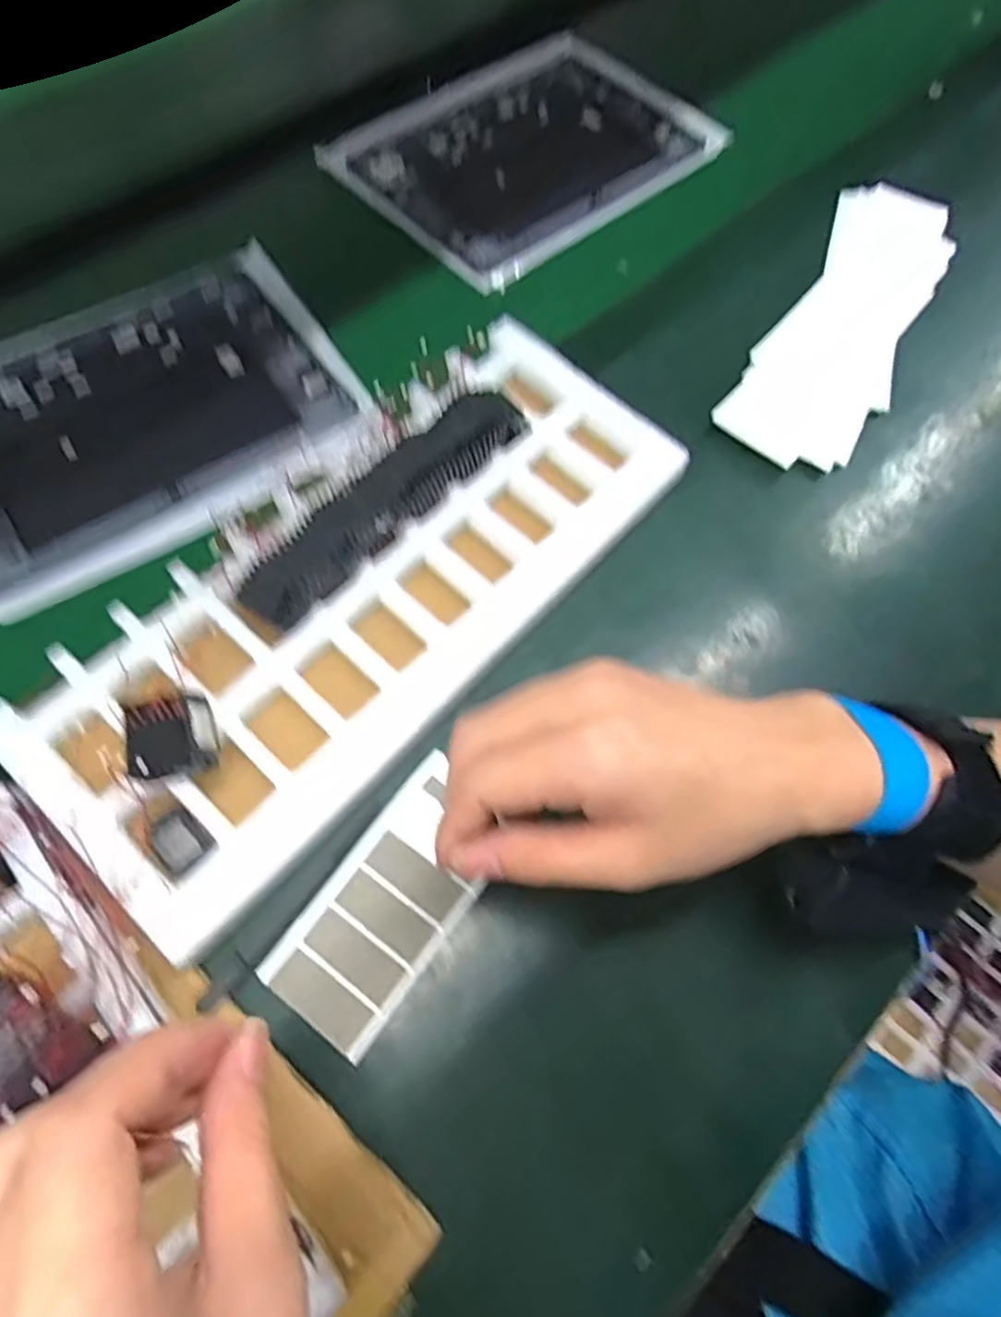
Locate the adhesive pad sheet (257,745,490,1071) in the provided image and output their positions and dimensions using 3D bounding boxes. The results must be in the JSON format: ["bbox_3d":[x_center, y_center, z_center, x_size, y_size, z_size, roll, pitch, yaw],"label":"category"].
[{"bbox_3d":[-0.051,0.113,0.331,0.058,0.008,0.122,36,73,8],"label":"adhesive pad sheet"}]

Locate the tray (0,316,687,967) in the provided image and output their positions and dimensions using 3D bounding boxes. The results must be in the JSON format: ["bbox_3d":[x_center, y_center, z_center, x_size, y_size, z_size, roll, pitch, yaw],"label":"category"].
[{"bbox_3d":[-0.066,-0.037,0.382,0.156,0.041,0.369,41,71,14],"label":"tray"}]

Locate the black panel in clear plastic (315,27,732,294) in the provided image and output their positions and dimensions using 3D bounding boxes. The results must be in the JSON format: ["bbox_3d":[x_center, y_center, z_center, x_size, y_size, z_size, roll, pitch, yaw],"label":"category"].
[{"bbox_3d":[0.020,-0.428,0.591,0.290,0.014,0.226,-41,74,-18],"label":"black panel in clear plastic"}]

